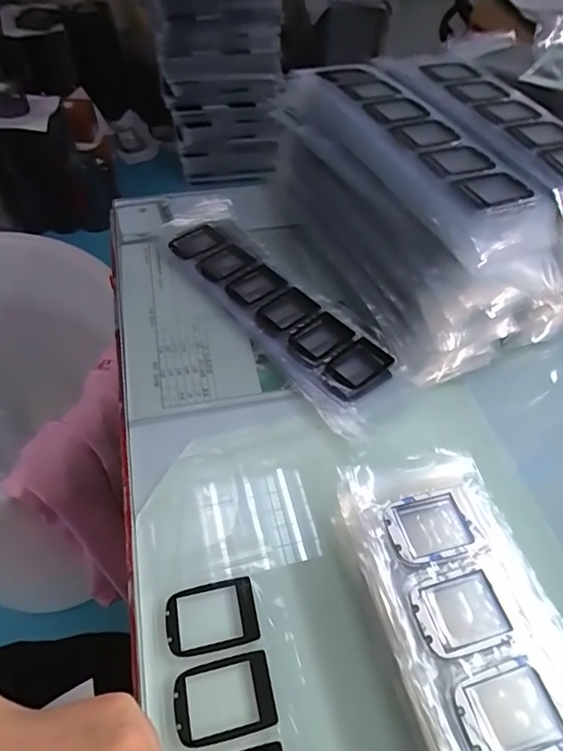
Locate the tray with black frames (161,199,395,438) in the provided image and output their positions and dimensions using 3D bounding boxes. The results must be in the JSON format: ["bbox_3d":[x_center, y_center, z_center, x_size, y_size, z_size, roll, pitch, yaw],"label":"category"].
[{"bbox_3d":[-0.008,-0.070,0.439,0.083,0.023,0.279,-30,58,-25],"label":"tray with black frames"}]

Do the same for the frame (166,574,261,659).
[{"bbox_3d":[-0.040,0.139,0.282,0.051,0.004,0.035,-11,54,-8],"label":"frame"}]

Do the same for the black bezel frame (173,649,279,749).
[{"bbox_3d":[-0.030,0.169,0.258,0.051,0.004,0.035,-10,51,-11],"label":"black bezel frame"}]

